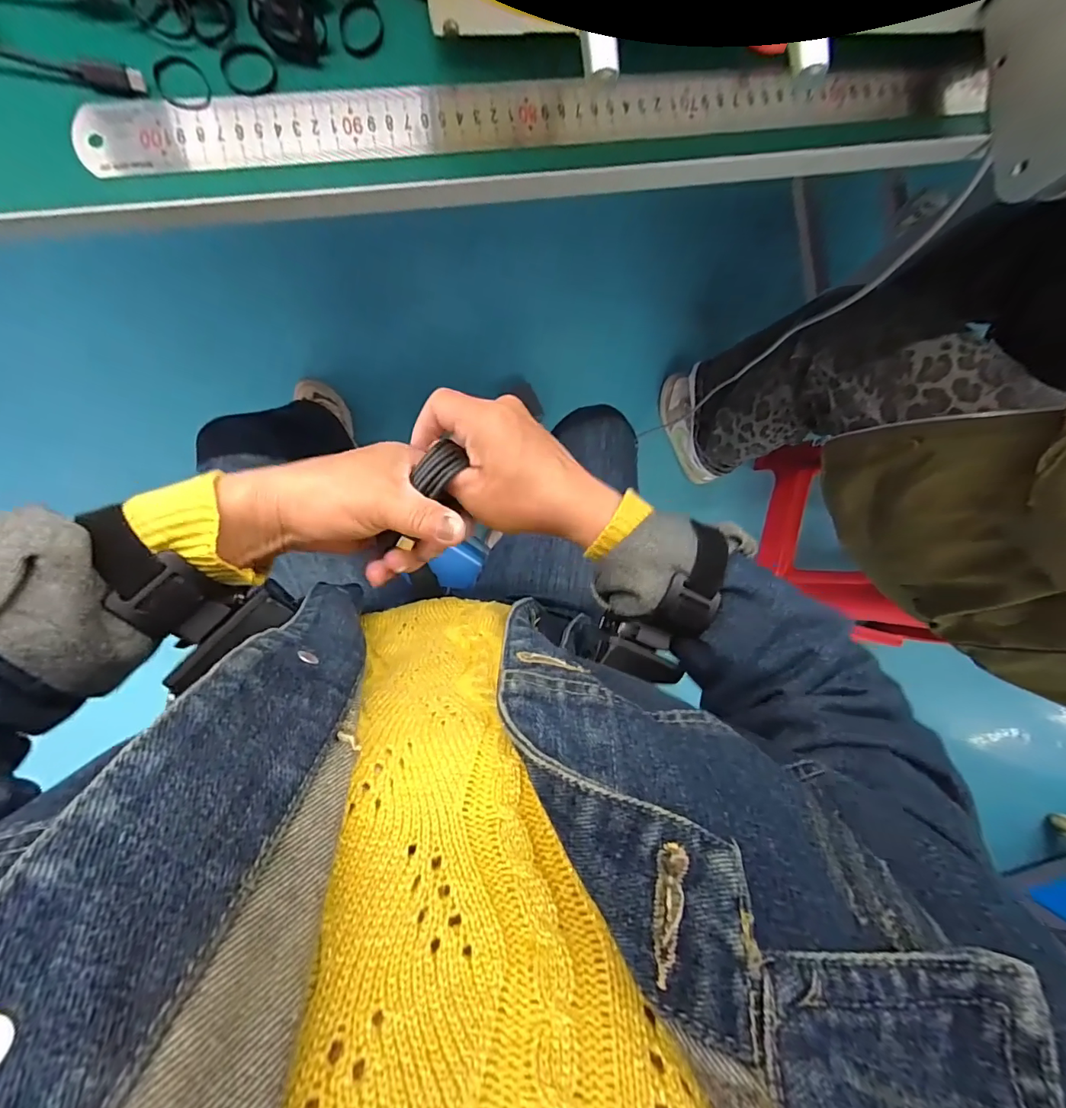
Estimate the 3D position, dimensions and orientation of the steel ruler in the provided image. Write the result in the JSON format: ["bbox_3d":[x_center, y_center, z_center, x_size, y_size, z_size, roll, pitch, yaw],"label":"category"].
[{"bbox_3d":[0.023,-0.264,0.280,0.522,0.004,0.040,-10,93,-7],"label":"steel ruler"}]

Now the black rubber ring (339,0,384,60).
[{"bbox_3d":[-0.094,-0.290,0.263,0.022,0.006,0.029,10,90,-7],"label":"black rubber ring"}]

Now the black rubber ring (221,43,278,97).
[{"bbox_3d":[-0.153,-0.261,0.257,0.028,0.004,0.024,12,90,-7],"label":"black rubber ring"}]

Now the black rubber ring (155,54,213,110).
[{"bbox_3d":[-0.185,-0.250,0.251,0.025,0.004,0.028,-12,93,-7],"label":"black rubber ring"}]

